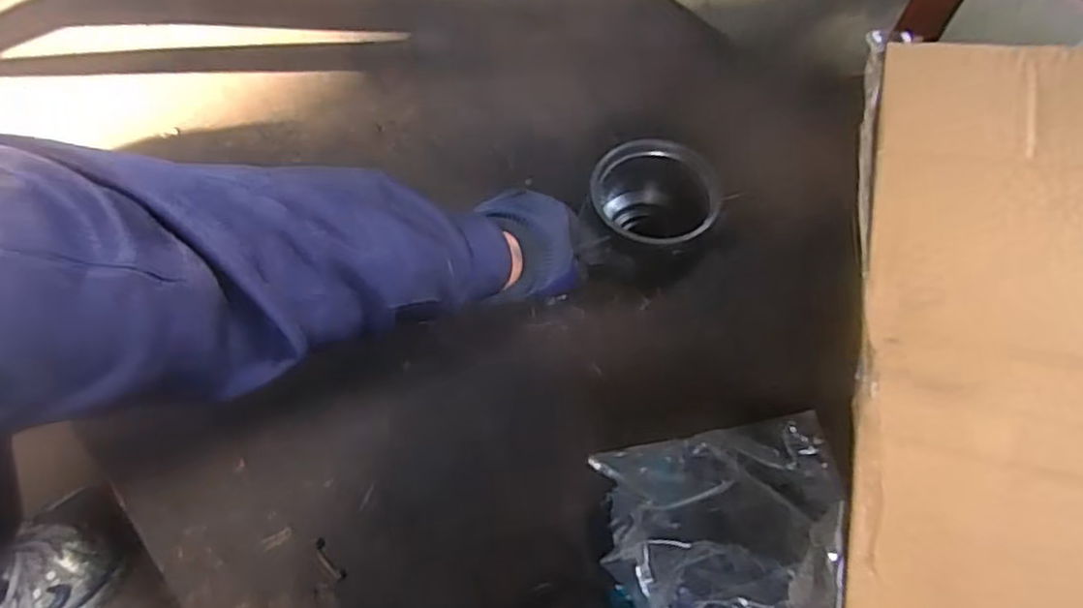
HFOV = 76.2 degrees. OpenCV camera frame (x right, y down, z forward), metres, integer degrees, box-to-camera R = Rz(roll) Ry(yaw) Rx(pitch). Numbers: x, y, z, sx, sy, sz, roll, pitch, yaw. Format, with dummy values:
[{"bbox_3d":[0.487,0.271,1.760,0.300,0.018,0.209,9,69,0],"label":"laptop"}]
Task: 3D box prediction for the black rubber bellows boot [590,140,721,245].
[{"bbox_3d":[0.100,-0.085,0.653,0.106,0.103,0.115,7,61,4],"label":"black rubber bellows boot"}]

